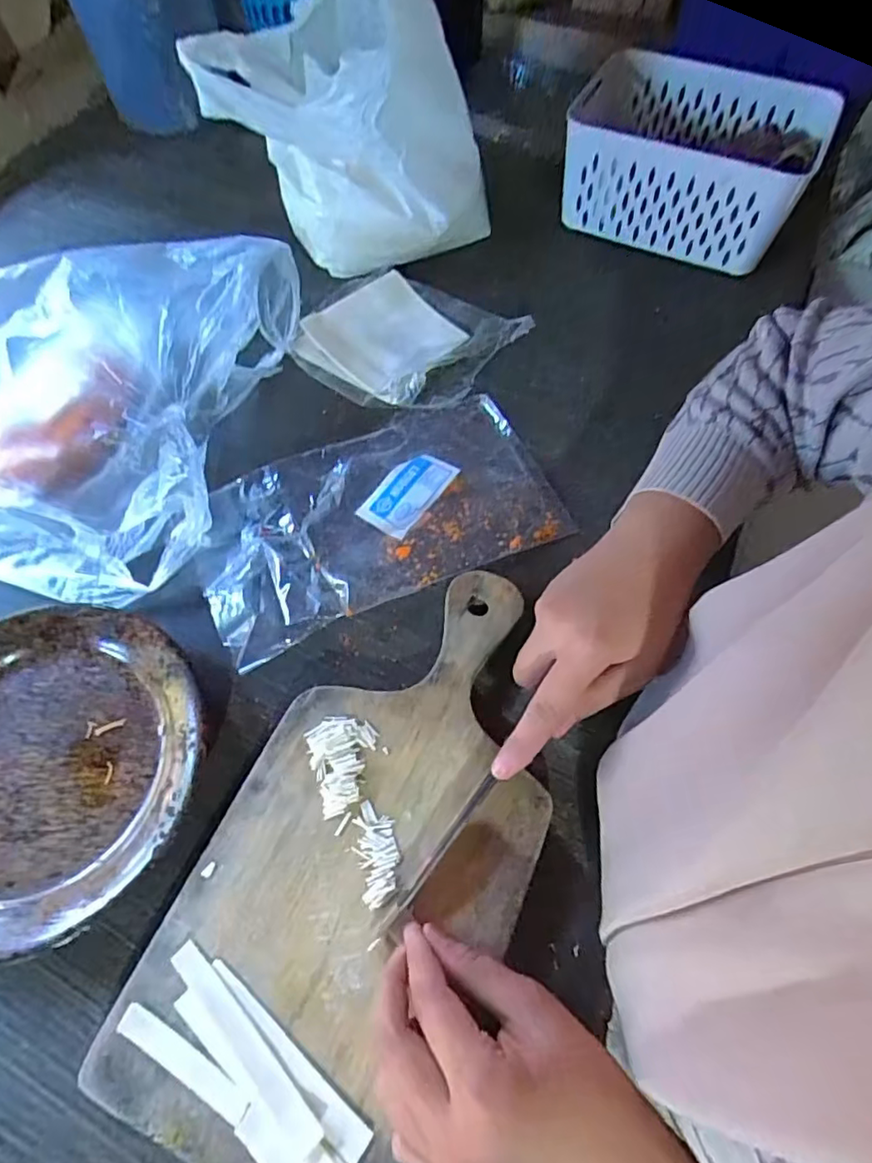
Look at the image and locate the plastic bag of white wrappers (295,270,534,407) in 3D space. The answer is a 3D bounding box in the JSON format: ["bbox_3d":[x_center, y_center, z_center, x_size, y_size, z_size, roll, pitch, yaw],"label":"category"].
[{"bbox_3d":[-0.029,-0.204,0.496,0.162,0.021,0.143,28,66,14],"label":"plastic bag of white wrappers"}]

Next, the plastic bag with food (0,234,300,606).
[{"bbox_3d":[-0.265,-0.140,0.419,0.256,0.101,0.272,10,63,6],"label":"plastic bag with food"}]

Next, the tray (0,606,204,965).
[{"bbox_3d":[-0.221,0.104,0.334,0.177,0.027,0.176,0,62,1],"label":"tray"}]

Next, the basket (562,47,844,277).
[{"bbox_3d":[0.232,-0.392,0.553,0.201,0.087,0.160,26,66,14],"label":"basket"}]

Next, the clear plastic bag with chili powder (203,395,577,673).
[{"bbox_3d":[-0.041,-0.047,0.417,0.240,0.015,0.131,-23,64,-11],"label":"clear plastic bag with chili powder"}]

